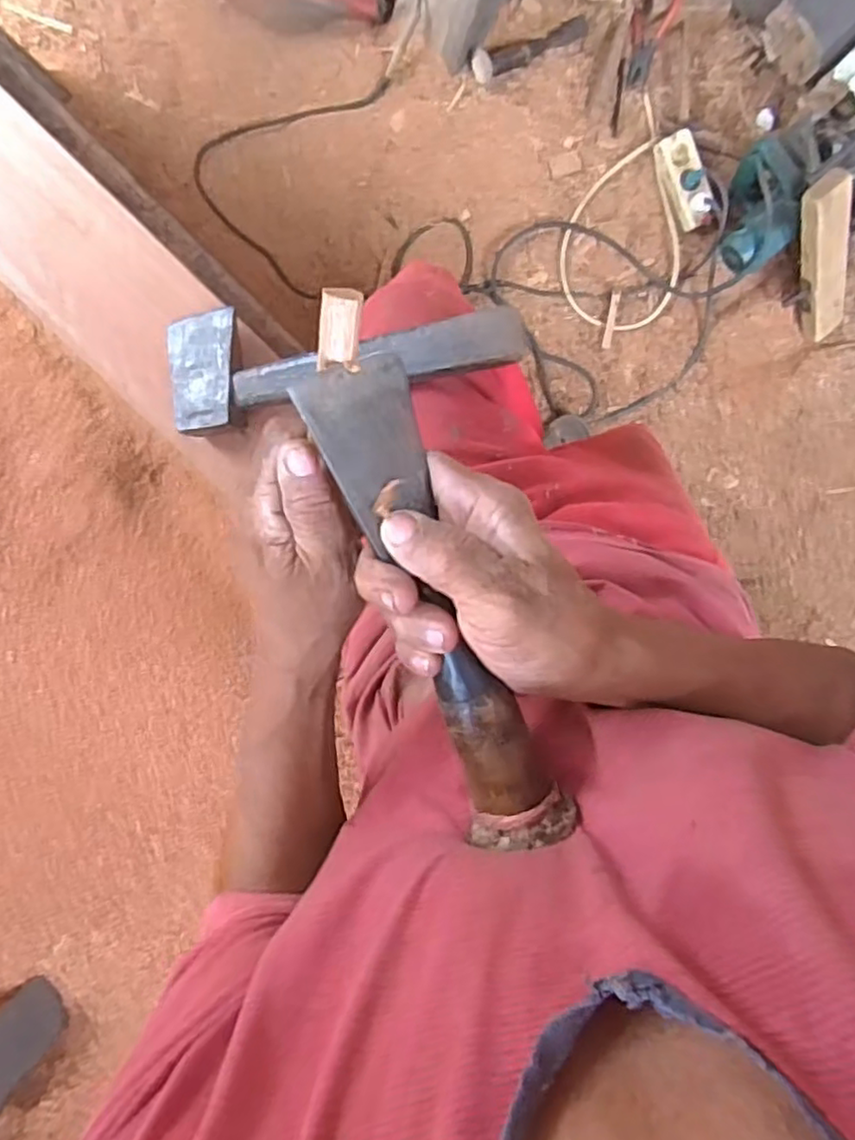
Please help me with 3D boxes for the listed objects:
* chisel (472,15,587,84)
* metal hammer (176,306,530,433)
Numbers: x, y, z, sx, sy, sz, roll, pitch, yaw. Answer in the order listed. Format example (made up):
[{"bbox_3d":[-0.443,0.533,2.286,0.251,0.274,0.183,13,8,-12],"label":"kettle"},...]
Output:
[{"bbox_3d":[0.181,-0.913,1.188,0.221,0.037,0.048,-23,97,1],"label":"chisel"},{"bbox_3d":[-0.084,-0.182,0.574,0.332,0.032,0.105,-1,97,22],"label":"metal hammer"}]

